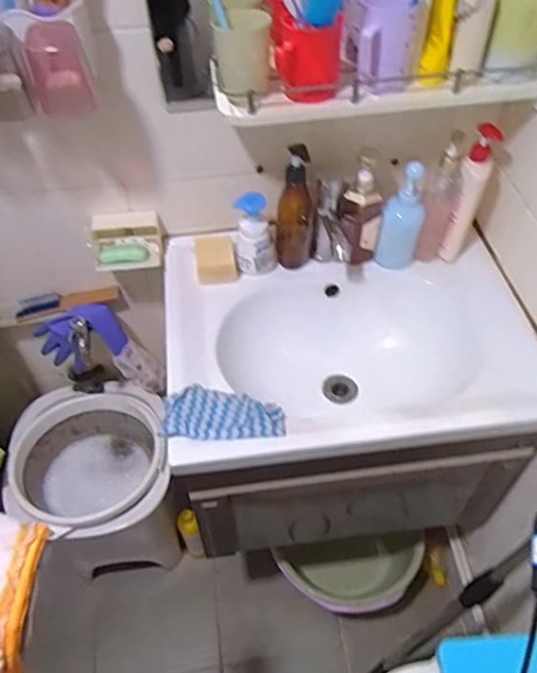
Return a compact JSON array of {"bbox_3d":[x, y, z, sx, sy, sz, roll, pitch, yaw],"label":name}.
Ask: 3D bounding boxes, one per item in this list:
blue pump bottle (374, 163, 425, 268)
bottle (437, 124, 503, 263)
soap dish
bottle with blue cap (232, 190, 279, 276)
[{"bbox_3d":[0.245,-0.221,1.012,0.075,0.199,0.074,14,51,13],"label":"blue pump bottle"},{"bbox_3d":[0.351,-0.242,0.983,0.046,0.244,0.049,36,59,28],"label":"bottle"},{"bbox_3d":[-0.261,-0.178,1.030,0.126,0.070,0.092,-9,49,-7],"label":"soap dish"},{"bbox_3d":[-0.023,-0.191,1.006,0.075,0.159,0.067,-3,49,-2],"label":"bottle with blue cap"}]

